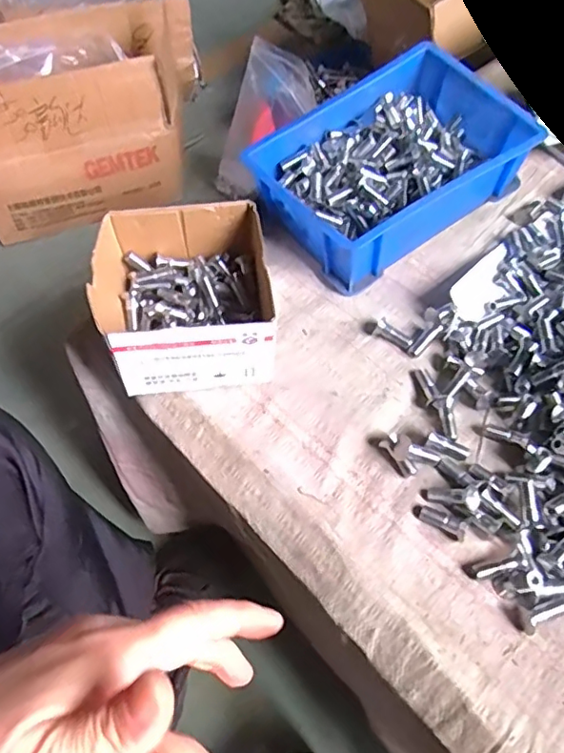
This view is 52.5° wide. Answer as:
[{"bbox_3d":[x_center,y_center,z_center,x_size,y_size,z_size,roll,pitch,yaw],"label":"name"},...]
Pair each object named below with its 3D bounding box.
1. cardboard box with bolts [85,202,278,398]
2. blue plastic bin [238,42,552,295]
[{"bbox_3d":[-0.084,-0.068,0.502,0.138,0.086,0.146,-7,57,-3],"label":"cardboard box with bolts"},{"bbox_3d":[0.112,-0.214,0.587,0.250,0.093,0.175,-31,61,-18],"label":"blue plastic bin"}]

